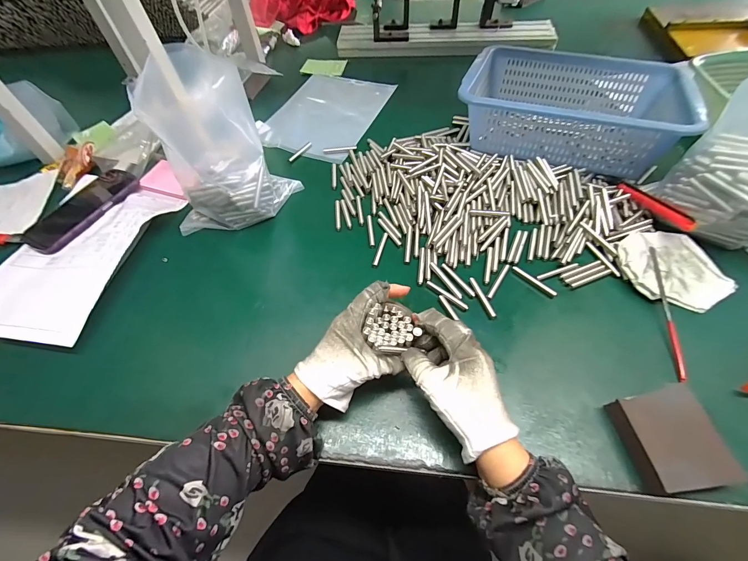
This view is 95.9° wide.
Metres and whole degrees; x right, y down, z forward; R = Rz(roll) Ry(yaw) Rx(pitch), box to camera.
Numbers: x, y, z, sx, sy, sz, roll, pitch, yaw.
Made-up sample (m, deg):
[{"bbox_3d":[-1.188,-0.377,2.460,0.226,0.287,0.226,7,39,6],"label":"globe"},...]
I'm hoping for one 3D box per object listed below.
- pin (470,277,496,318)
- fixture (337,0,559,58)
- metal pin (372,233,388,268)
[{"bbox_3d":[0.129,0.019,0.401,0.007,0.004,0.057,-15,61,-10],"label":"pin"},{"bbox_3d":[0.163,-0.575,0.760,0.487,0.108,0.121,7,60,3],"label":"fixture"},{"bbox_3d":[0.008,-0.041,0.452,0.008,0.005,0.058,15,60,7],"label":"metal pin"}]

